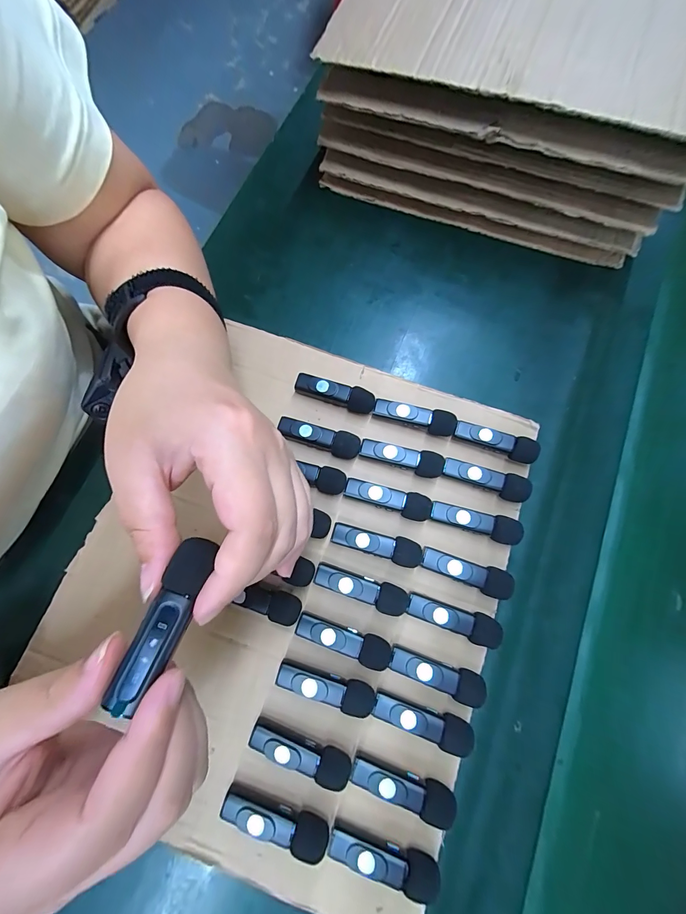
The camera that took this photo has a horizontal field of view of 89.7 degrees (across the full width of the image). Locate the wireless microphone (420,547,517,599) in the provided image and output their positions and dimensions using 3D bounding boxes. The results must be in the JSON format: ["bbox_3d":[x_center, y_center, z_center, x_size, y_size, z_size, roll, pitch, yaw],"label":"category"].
[{"bbox_3d":[0.087,0.082,0.246,0.063,0.018,0.019,19,76,4],"label":"wireless microphone"}]

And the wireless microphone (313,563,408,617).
[{"bbox_3d":[0.012,0.092,0.242,0.065,0.018,0.018,19,76,4],"label":"wireless microphone"}]

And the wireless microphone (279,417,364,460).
[{"bbox_3d":[-0.018,-0.014,0.269,0.063,0.015,0.017,15,76,3],"label":"wireless microphone"}]

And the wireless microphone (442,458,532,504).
[{"bbox_3d":[0.107,0.017,0.261,0.063,0.017,0.017,19,76,4],"label":"wireless microphone"}]

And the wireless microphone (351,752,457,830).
[{"bbox_3d":[0.037,0.203,0.213,0.062,0.016,0.019,19,76,4],"label":"wireless microphone"}]

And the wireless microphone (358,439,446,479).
[{"bbox_3d":[0.044,0.002,0.265,0.063,0.017,0.018,12,76,2],"label":"wireless microphone"}]

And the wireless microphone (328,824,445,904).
[{"bbox_3d":[0.025,0.237,0.205,0.065,0.017,0.017,19,76,4],"label":"wireless microphone"}]

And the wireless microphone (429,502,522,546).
[{"bbox_3d":[0.096,0.047,0.253,0.063,0.018,0.018,17,76,3],"label":"wireless microphone"}]

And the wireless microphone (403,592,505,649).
[{"bbox_3d":[0.075,0.112,0.237,0.062,0.018,0.019,16,76,3],"label":"wireless microphone"}]

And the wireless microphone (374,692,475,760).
[{"bbox_3d":[0.051,0.170,0.223,0.062,0.017,0.019,18,76,4],"label":"wireless microphone"}]

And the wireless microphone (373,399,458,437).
[{"bbox_3d":[0.057,-0.031,0.274,0.064,0.018,0.017,15,76,3],"label":"wireless microphone"}]

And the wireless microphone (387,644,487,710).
[{"bbox_3d":[0.062,0.144,0.229,0.061,0.017,0.019,19,76,4],"label":"wireless microphone"}]

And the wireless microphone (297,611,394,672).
[{"bbox_3d":[0.000,0.124,0.234,0.064,0.016,0.019,16,76,3],"label":"wireless microphone"}]

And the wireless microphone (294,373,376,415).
[{"bbox_3d":[-0.006,-0.050,0.278,0.064,0.016,0.016,17,76,3],"label":"wireless microphone"}]

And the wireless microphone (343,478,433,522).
[{"bbox_3d":[0.033,0.031,0.258,0.064,0.015,0.018,17,76,3],"label":"wireless microphone"}]

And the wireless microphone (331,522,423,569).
[{"bbox_3d":[0.024,0.064,0.250,0.064,0.018,0.018,15,76,3],"label":"wireless microphone"}]

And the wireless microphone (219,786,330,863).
[{"bbox_3d":[-0.040,0.219,0.208,0.065,0.018,0.016,19,76,4],"label":"wireless microphone"}]

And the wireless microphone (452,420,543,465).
[{"bbox_3d":[0.118,-0.012,0.268,0.063,0.015,0.017,22,76,4],"label":"wireless microphone"}]

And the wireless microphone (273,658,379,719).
[{"bbox_3d":[-0.011,0.151,0.226,0.064,0.018,0.018,15,76,3],"label":"wireless microphone"}]

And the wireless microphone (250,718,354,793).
[{"bbox_3d":[-0.027,0.186,0.217,0.064,0.017,0.018,18,76,3],"label":"wireless microphone"}]

